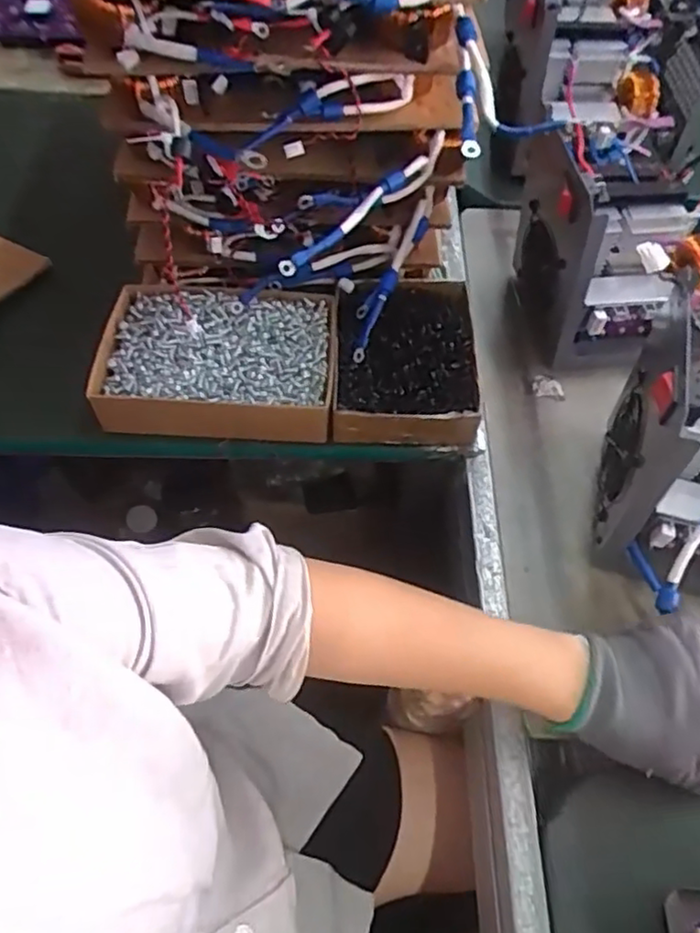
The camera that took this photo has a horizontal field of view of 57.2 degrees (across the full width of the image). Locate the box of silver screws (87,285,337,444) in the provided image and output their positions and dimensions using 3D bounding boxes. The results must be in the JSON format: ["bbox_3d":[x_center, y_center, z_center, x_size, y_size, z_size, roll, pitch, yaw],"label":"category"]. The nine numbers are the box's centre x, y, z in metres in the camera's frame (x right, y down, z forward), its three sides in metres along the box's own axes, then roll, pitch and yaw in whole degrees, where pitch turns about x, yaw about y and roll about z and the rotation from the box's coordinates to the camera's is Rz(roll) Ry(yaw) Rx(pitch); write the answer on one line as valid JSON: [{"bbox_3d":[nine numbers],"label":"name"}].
[{"bbox_3d":[-0.121,-0.099,0.600,0.213,0.043,0.146,2,58,-1],"label":"box of silver screws"}]

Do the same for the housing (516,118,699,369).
[{"bbox_3d":[0.307,-0.214,0.616,0.284,0.194,0.150,-5,58,-5],"label":"housing"}]

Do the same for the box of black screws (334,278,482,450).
[{"bbox_3d":[0.051,-0.102,0.611,0.129,0.057,0.174,1,58,-1],"label":"box of black screws"}]

